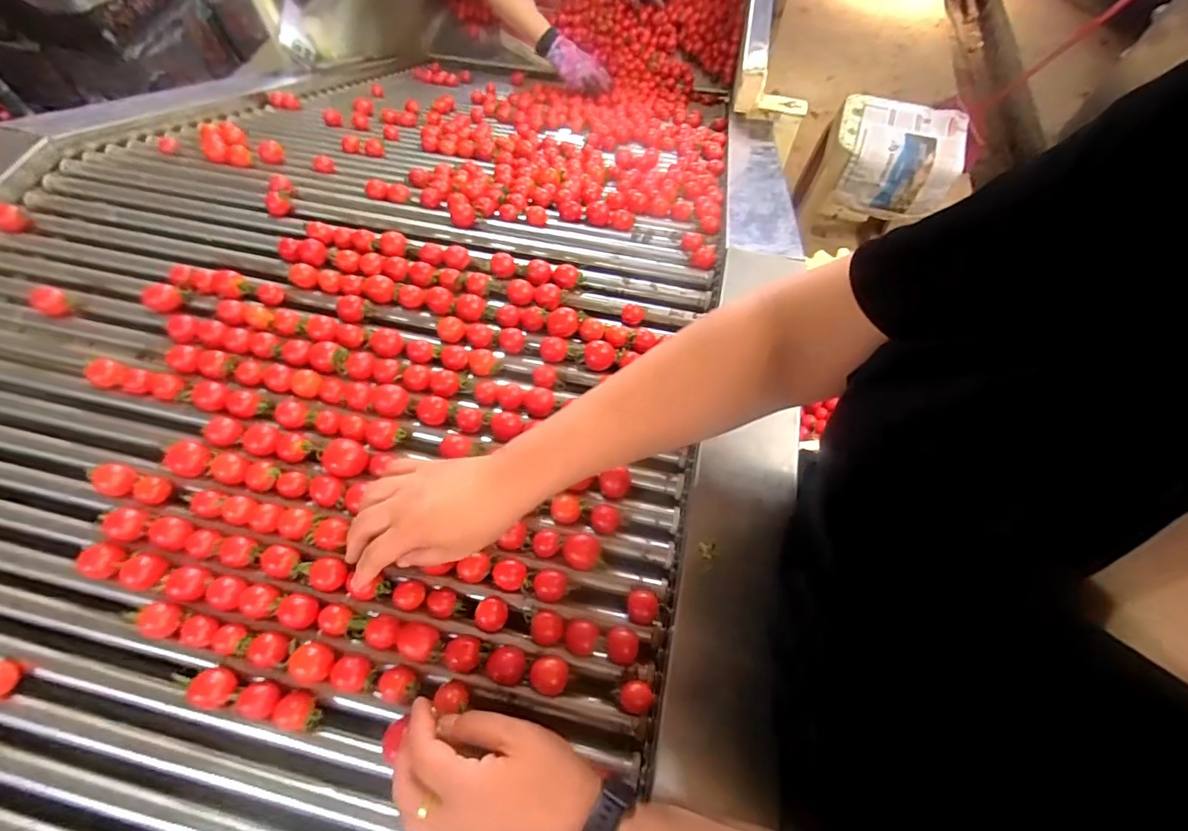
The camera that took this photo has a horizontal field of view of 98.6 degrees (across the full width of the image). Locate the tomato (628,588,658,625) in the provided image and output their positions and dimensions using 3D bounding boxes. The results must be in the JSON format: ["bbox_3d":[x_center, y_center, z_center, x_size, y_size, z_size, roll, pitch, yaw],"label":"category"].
[{"bbox_3d":[0.039,0.155,0.416,0.024,0.021,0.026,0,73,0],"label":"tomato"}]

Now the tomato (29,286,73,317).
[{"bbox_3d":[-0.569,-0.117,0.541,0.035,0.025,0.029,27,75,8],"label":"tomato"}]

